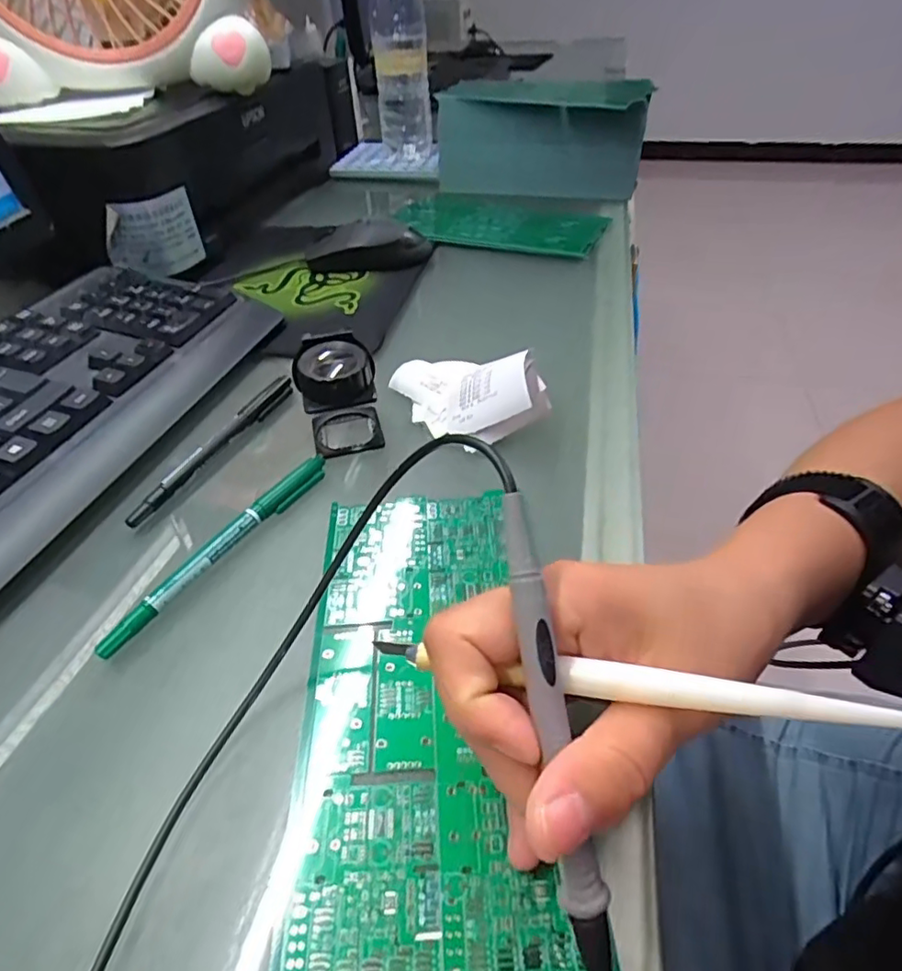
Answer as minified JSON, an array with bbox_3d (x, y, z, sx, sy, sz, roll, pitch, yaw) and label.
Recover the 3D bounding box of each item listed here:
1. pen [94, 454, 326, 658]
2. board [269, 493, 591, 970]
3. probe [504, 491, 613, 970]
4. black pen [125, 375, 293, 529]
[{"bbox_3d":[-0.110,0.027,0.287,0.012,0.010,0.139,27,48,20],"label":"pen"},{"bbox_3d":[-0.011,0.083,0.229,0.090,0.011,0.215,0,42,-6],"label":"board"},{"bbox_3d":[0.029,0.074,0.159,0.012,0.014,0.145,-8,84,-15],"label":"probe"},{"bbox_3d":[-0.138,-0.026,0.346,0.009,0.010,0.138,22,47,15],"label":"black pen"}]

